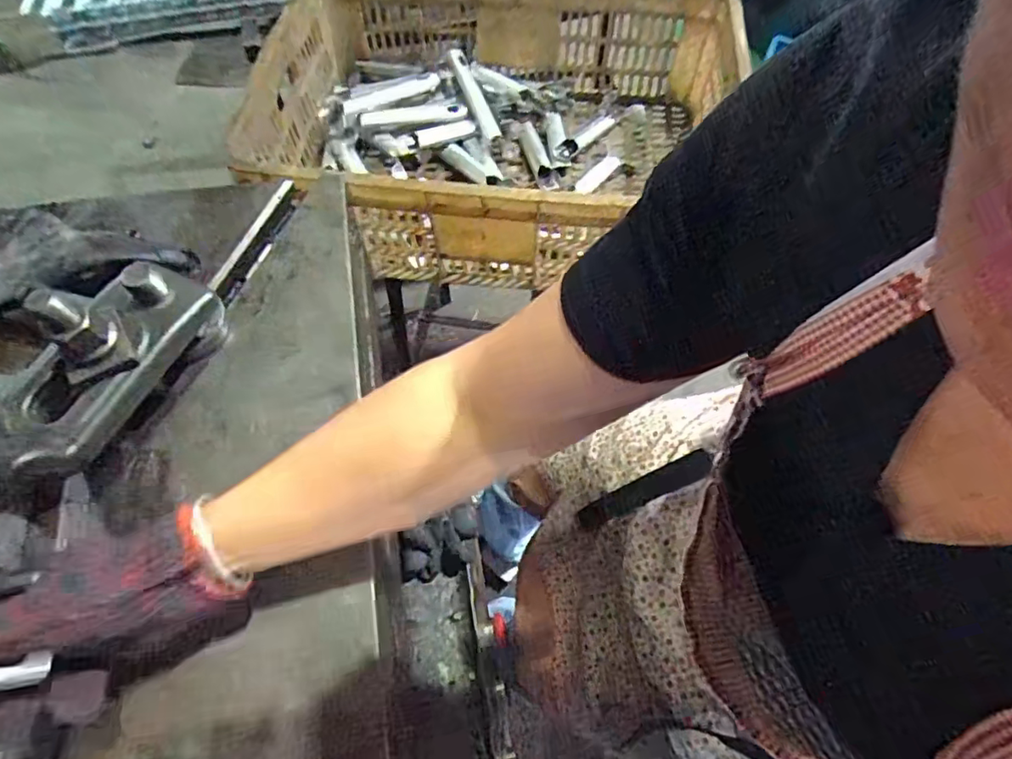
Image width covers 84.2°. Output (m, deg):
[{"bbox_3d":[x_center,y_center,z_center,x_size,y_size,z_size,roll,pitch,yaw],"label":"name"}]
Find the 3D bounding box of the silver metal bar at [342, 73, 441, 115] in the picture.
[{"bbox_3d":[-0.172,-0.428,0.840,0.150,0.023,0.033,-21,67,-12],"label":"silver metal bar"}]

